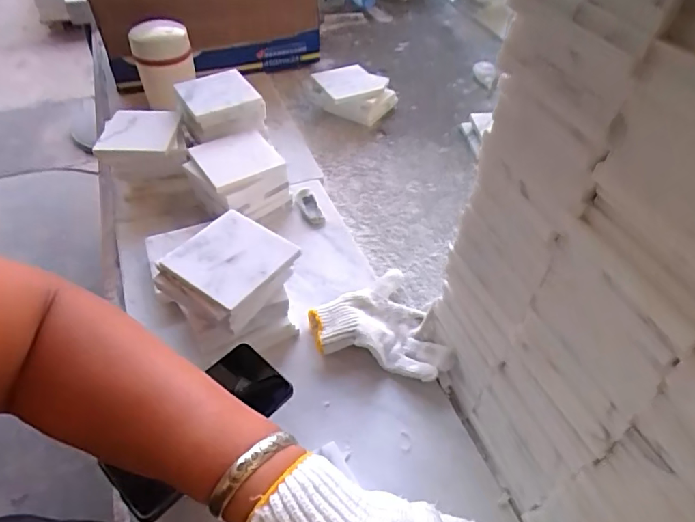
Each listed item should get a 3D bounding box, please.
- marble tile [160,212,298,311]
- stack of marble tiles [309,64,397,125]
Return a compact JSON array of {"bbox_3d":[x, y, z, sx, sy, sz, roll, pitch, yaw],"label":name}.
[{"bbox_3d":[-0.119,-0.006,0.497,0.101,0.009,0.098,29,55,21],"label":"marble tile"},{"bbox_3d":[0.019,-0.305,0.912,0.139,0.062,0.119,-19,53,-17],"label":"stack of marble tiles"}]

